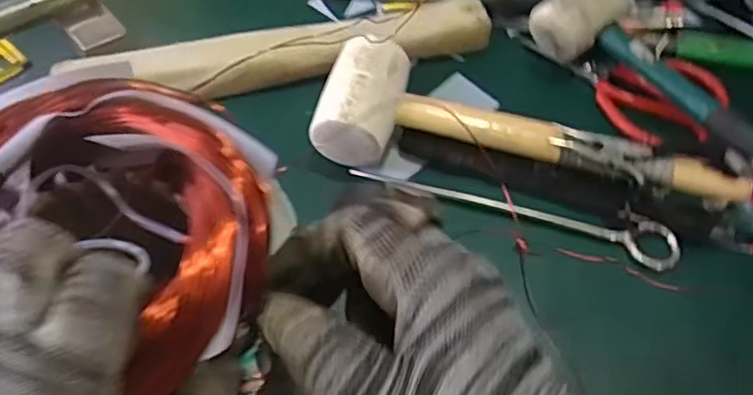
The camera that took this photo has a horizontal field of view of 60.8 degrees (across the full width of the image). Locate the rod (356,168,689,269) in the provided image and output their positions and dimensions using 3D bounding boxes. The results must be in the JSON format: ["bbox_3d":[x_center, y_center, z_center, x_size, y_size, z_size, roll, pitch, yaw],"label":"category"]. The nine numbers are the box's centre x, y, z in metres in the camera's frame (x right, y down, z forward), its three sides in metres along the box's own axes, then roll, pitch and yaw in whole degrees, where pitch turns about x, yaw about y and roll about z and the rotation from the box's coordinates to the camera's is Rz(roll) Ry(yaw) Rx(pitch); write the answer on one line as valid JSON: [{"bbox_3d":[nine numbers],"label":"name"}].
[{"bbox_3d":[0.089,0.011,0.431,0.219,0.009,0.028,12,56,9],"label":"rod"}]

